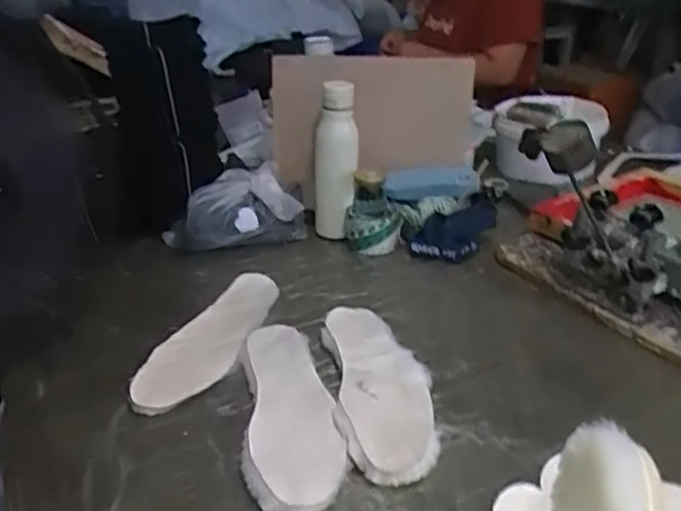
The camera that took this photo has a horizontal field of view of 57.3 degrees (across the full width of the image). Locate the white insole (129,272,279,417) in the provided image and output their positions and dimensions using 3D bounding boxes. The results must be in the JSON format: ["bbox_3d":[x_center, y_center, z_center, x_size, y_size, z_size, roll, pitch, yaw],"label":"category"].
[{"bbox_3d":[-0.151,0.097,0.764,0.092,0.025,0.269,6,28,17],"label":"white insole"}]

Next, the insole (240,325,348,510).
[{"bbox_3d":[-0.057,0.155,0.640,0.092,0.025,0.262,-8,27,-9],"label":"insole"}]

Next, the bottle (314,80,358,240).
[{"bbox_3d":[-0.009,-0.143,0.983,0.071,0.247,0.061,-4,27,-1],"label":"bottle"}]

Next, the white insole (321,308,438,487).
[{"bbox_3d":[0.042,0.134,0.681,0.102,0.025,0.268,-6,27,-5],"label":"white insole"}]

